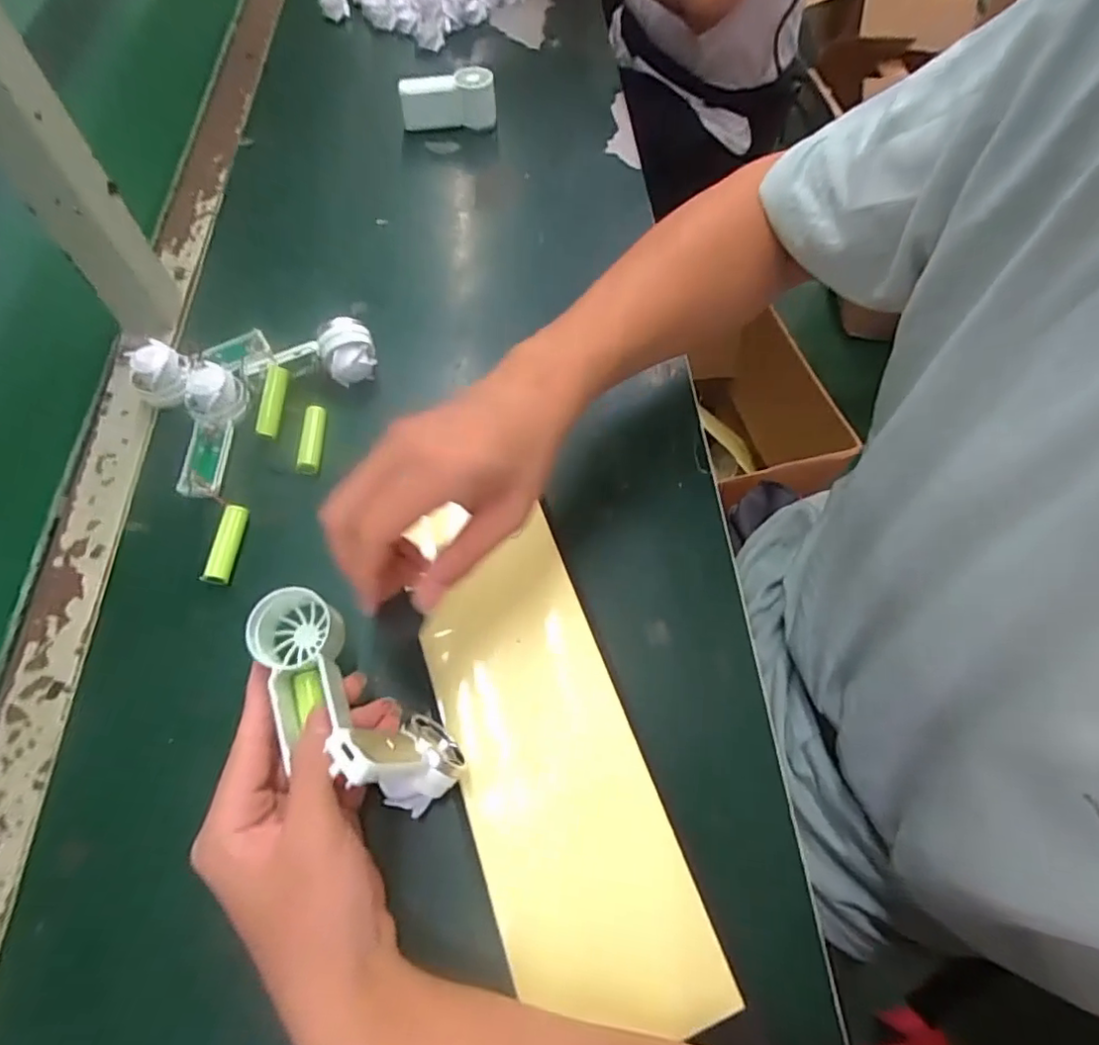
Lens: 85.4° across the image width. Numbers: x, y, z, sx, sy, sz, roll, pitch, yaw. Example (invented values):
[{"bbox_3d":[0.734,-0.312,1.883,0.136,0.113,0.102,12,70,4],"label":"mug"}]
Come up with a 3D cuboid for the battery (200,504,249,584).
[{"bbox_3d":[-0.203,0.014,0.375,0.014,0.013,0.051,5,61,0],"label":"battery"}]

